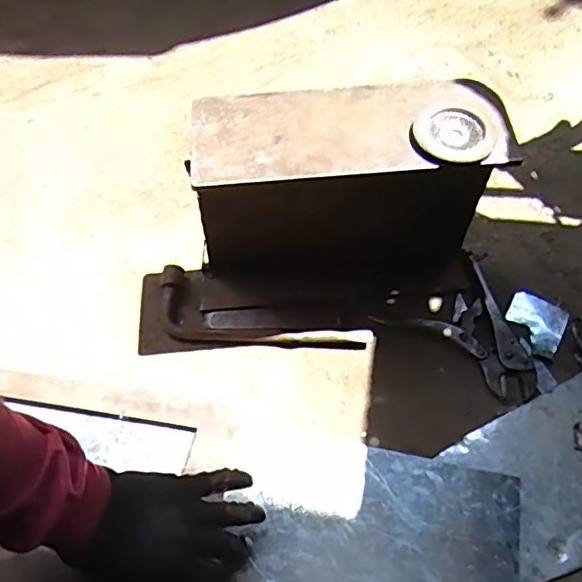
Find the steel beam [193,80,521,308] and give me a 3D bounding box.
[{"bbox_3d":[0.066,-0.096,0.687,0.324,0.267,0.119,-4,60,-1],"label":"steel beam"}]

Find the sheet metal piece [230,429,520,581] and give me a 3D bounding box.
[{"bbox_3d":[0.094,0.263,0.621,0.294,0.007,0.175,9,61,6],"label":"sheet metal piece"}]

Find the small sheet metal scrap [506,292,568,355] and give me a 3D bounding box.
[{"bbox_3d":[0.317,0.042,0.748,0.072,0.008,0.071,26,64,16],"label":"small sheet metal scrap"}]

